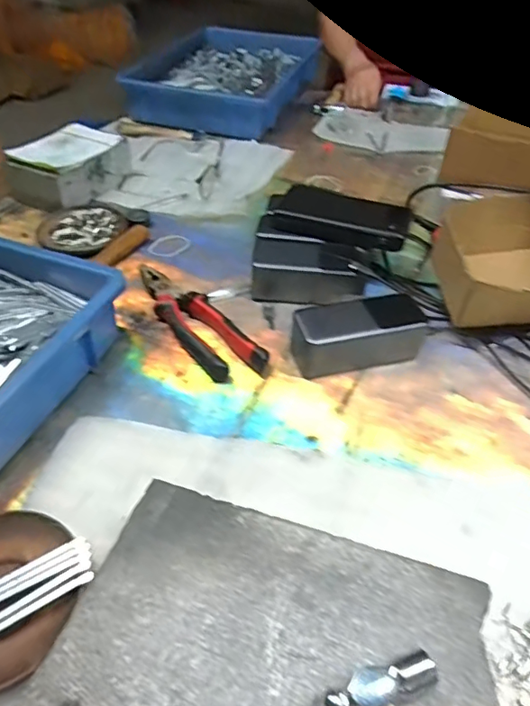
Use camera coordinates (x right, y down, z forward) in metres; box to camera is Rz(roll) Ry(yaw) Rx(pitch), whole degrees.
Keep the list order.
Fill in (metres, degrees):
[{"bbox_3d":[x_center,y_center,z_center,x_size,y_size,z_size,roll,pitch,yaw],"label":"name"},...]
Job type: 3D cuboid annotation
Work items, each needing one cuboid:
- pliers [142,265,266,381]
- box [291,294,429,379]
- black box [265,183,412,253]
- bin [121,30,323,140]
[{"bbox_3d":[-0.079,-0.036,0.564,0.054,0.025,0.208,-30,52,-28],"label":"pliers"},{"bbox_3d":[0.094,-0.015,0.524,0.131,0.052,0.057,-8,45,-9],"label":"box"},{"bbox_3d":[0.085,-0.162,0.622,0.167,0.027,0.070,14,46,13],"label":"black box"},{"bbox_3d":[-0.065,-0.577,1.084,0.300,0.086,0.477,11,45,10],"label":"bin"}]

